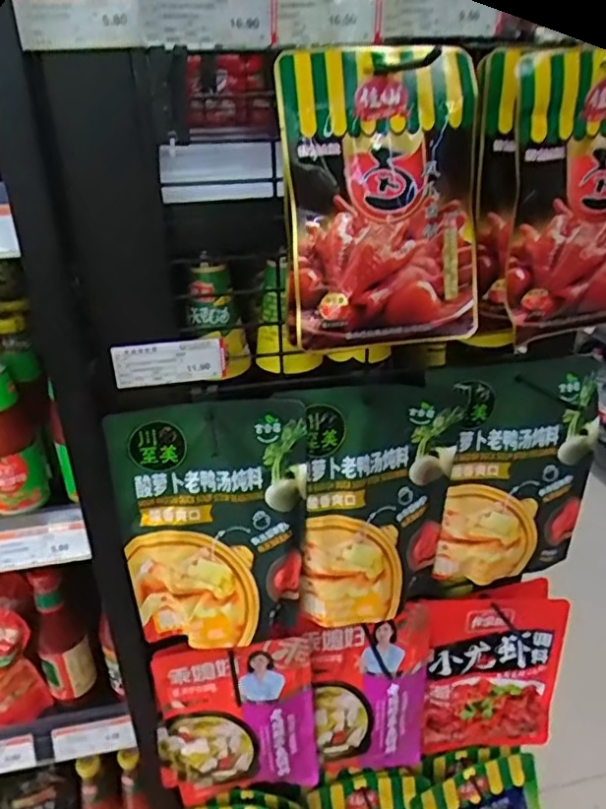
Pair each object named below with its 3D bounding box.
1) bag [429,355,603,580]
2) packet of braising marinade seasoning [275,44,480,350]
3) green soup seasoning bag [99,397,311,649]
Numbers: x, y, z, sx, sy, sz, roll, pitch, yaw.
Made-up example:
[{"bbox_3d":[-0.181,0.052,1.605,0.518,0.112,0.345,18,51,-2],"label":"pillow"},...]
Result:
[{"bbox_3d":[0.222,0.072,0.646,0.157,0.255,0.030,-6,22,-4],"label":"bag"},{"bbox_3d":[0.059,-0.147,0.461,0.145,0.200,0.051,0,29,2],"label":"packet of braising marinade seasoning"},{"bbox_3d":[-0.086,0.120,0.595,0.174,0.253,0.022,-4,19,-6],"label":"green soup seasoning bag"}]

